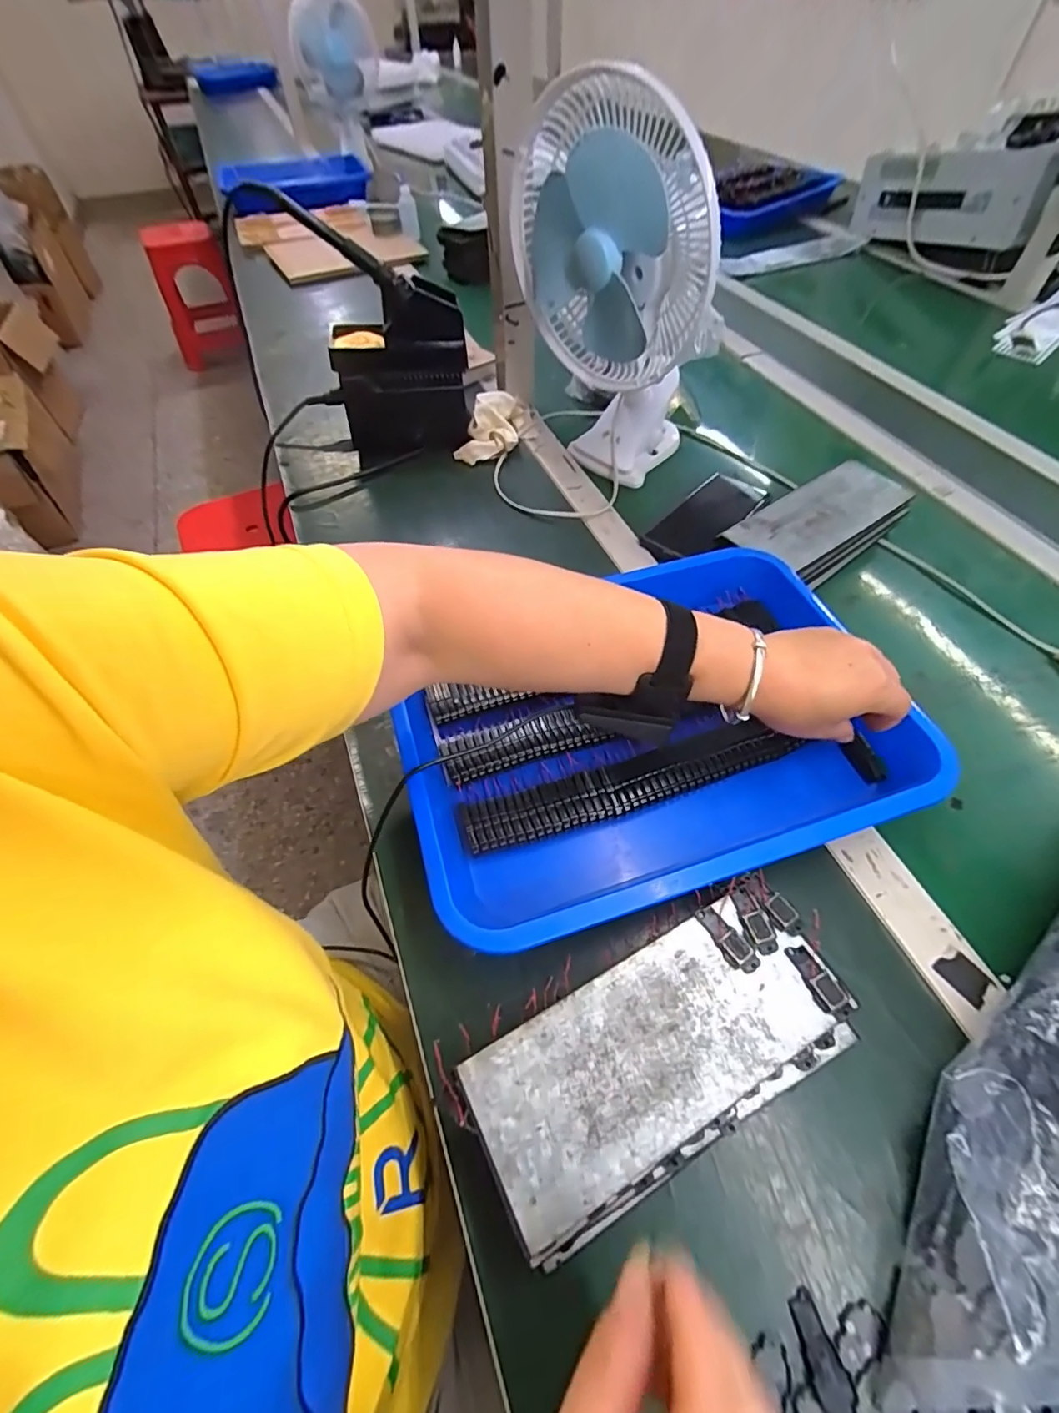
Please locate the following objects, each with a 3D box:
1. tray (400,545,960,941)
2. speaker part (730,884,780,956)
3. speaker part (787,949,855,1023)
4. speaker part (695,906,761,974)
[{"bbox_3d":[0.089,0.012,0.411,0.361,0.049,0.258,-16,56,-9],"label":"tray"},{"bbox_3d":[0.130,0.123,0.312,0.016,0.005,0.038,-11,55,-6],"label":"speaker part"},{"bbox_3d":[0.157,0.149,0.292,0.014,0.005,0.038,-22,57,-14],"label":"speaker part"},{"bbox_3d":[0.112,0.132,0.305,0.014,0.005,0.040,-29,59,-18],"label":"speaker part"}]

